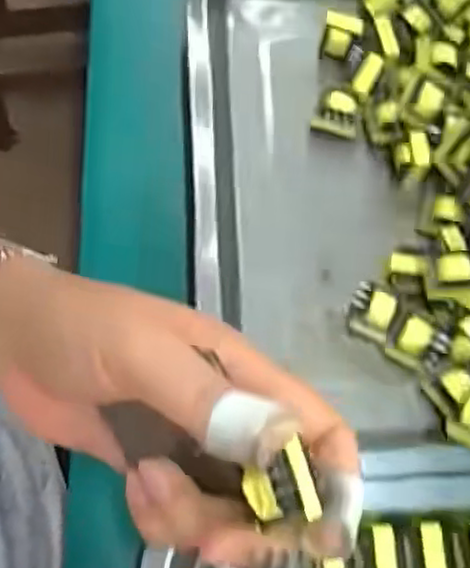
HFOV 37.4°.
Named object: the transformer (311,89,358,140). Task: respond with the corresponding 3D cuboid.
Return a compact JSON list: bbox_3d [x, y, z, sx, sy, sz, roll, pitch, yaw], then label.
[{"bbox_3d":[0.054,-0.090,0.366,0.023,0.021,0.017,14,69,4],"label":"transformer"}]

